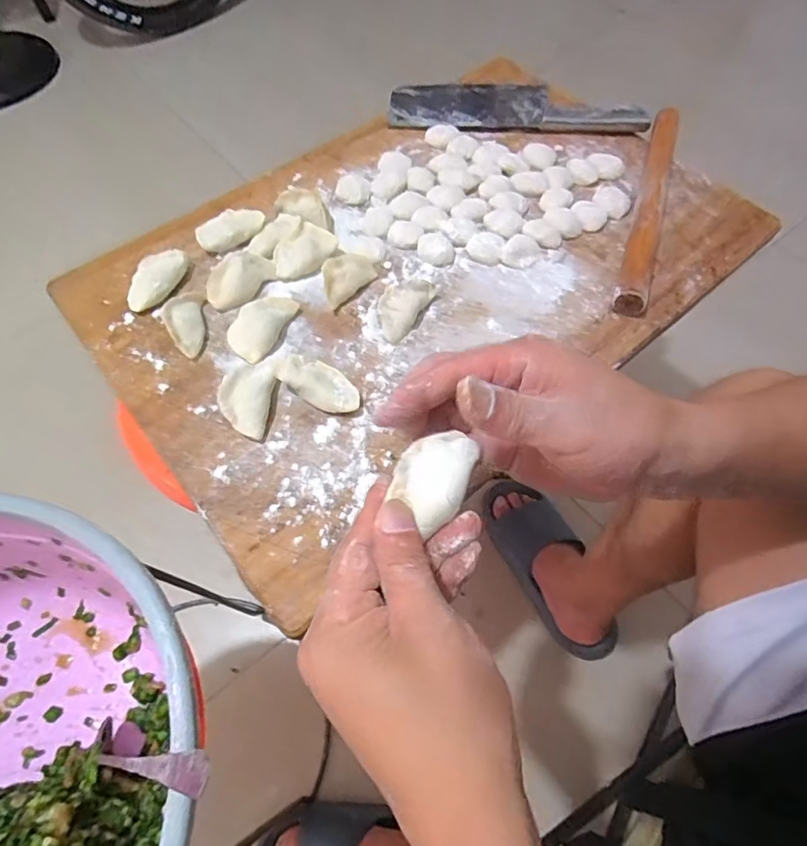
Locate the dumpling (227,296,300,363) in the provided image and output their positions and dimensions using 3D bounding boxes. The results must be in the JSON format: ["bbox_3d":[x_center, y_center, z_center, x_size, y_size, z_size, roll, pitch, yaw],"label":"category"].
[{"bbox_3d":[-0.121,-0.082,0.431,0.037,0.020,0.066,21,64,11],"label":"dumpling"}]

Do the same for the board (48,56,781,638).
[{"bbox_3d":[0.020,-0.163,0.476,0.569,0.029,0.389,-38,68,-19],"label":"board"}]

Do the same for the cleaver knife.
[{"bbox_3d":[0.125,-0.365,0.582,0.275,0.025,0.089,3,62,1],"label":"cleaver knife"}]

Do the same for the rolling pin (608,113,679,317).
[{"bbox_3d":[0.238,-0.211,0.496,0.030,0.026,0.270,18,63,9],"label":"rolling pin"}]

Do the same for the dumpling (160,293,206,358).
[{"bbox_3d":[-0.182,-0.084,0.429,0.028,0.023,0.061,-9,62,-6],"label":"dumpling"}]

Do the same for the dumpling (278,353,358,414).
[{"bbox_3d":[-0.066,-0.031,0.403,0.070,0.024,0.035,31,66,15],"label":"dumpling"}]

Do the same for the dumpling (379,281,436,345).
[{"bbox_3d":[0.000,-0.100,0.440,0.030,0.022,0.062,28,65,14],"label":"dumpling"}]

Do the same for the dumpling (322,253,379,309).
[{"bbox_3d":[-0.050,-0.131,0.453,0.026,0.027,0.059,37,68,18],"label":"dumpling"}]

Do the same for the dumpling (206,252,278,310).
[{"bbox_3d":[-0.145,-0.127,0.448,0.032,0.023,0.062,40,68,19],"label":"dumpling"}]

